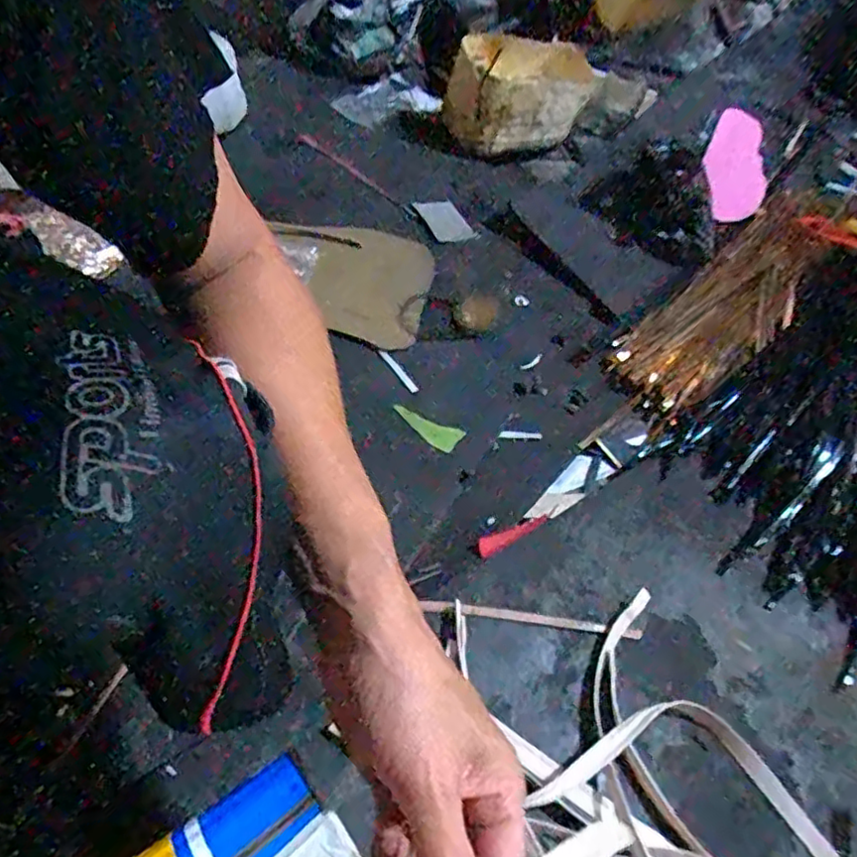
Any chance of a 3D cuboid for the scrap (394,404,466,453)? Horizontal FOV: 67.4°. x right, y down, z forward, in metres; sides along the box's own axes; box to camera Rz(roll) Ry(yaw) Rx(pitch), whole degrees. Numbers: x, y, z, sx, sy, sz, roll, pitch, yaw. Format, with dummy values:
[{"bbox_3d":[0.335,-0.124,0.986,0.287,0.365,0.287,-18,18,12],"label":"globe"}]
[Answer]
[{"bbox_3d":[-0.003,0.000,0.650,0.075,0.008,0.025,22,60,12],"label":"scrap"}]

